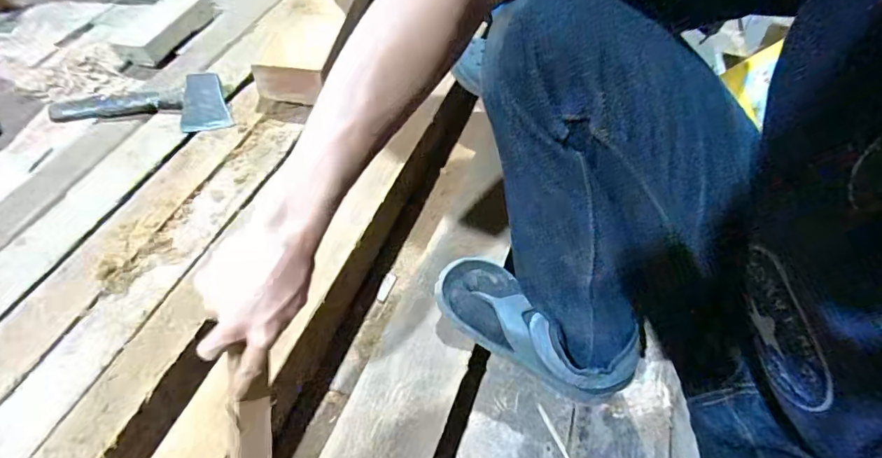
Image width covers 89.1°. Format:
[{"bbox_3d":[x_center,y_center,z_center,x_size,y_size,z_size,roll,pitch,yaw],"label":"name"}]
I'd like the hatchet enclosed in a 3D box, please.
[{"bbox_3d":[-0.482,-0.209,0.739,0.279,0.035,0.104,-1,54,-2],"label":"hatchet"}]

